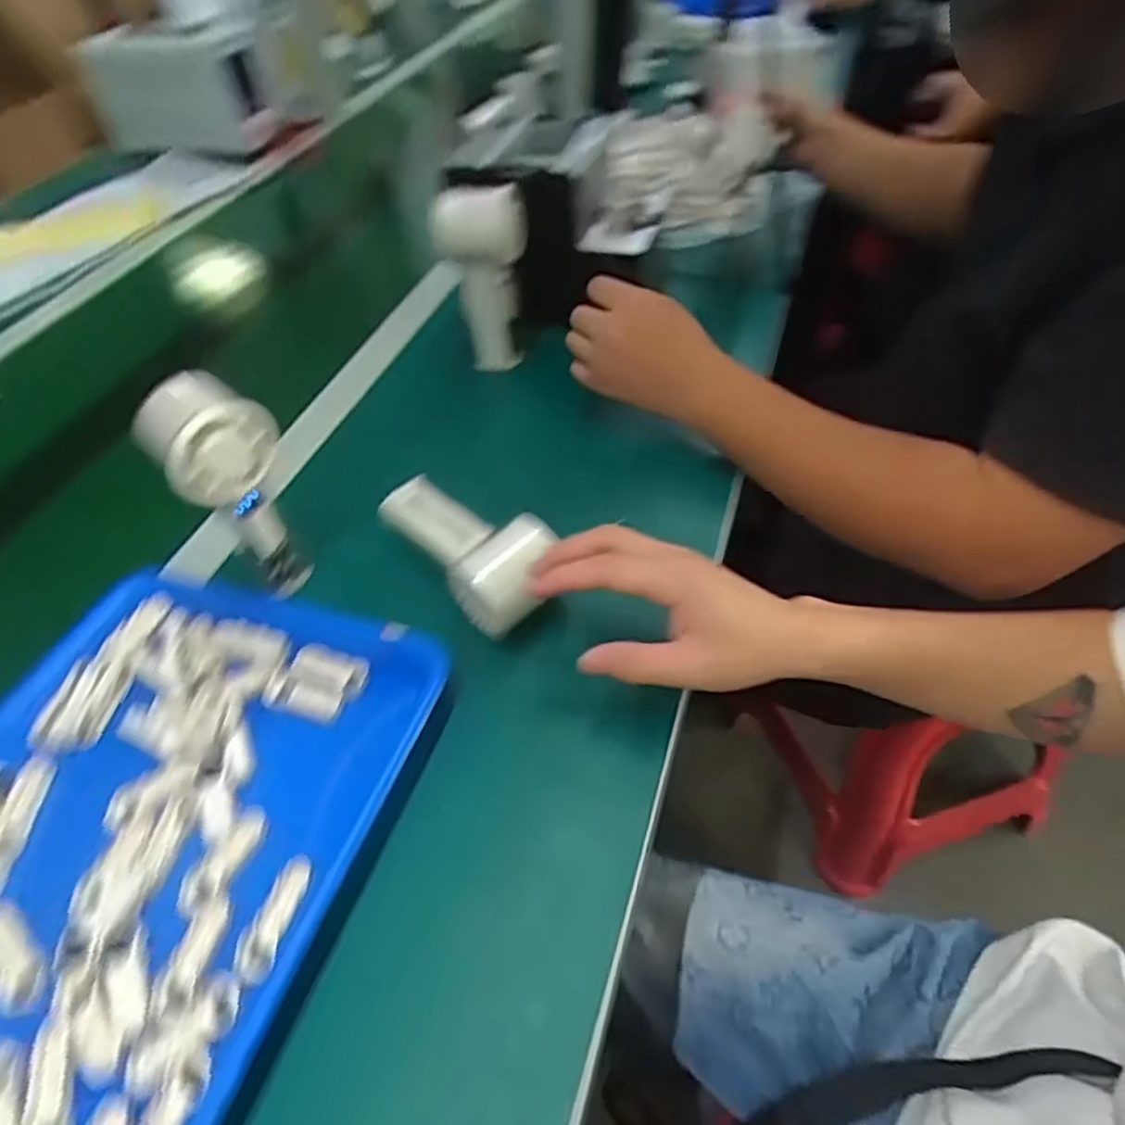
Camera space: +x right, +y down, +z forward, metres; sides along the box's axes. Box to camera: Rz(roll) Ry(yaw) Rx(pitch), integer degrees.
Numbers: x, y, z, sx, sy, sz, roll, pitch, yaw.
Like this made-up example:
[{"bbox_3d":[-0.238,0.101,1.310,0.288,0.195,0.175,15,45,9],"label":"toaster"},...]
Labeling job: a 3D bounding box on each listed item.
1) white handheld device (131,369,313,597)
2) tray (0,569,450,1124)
[{"bbox_3d":[-0.209,-0.048,0.462,0.061,0.137,0.067,-36,53,-23],"label":"white handheld device"},{"bbox_3d":[-0.238,0.154,0.378,0.263,0.030,0.333,12,49,17],"label":"tray"}]

